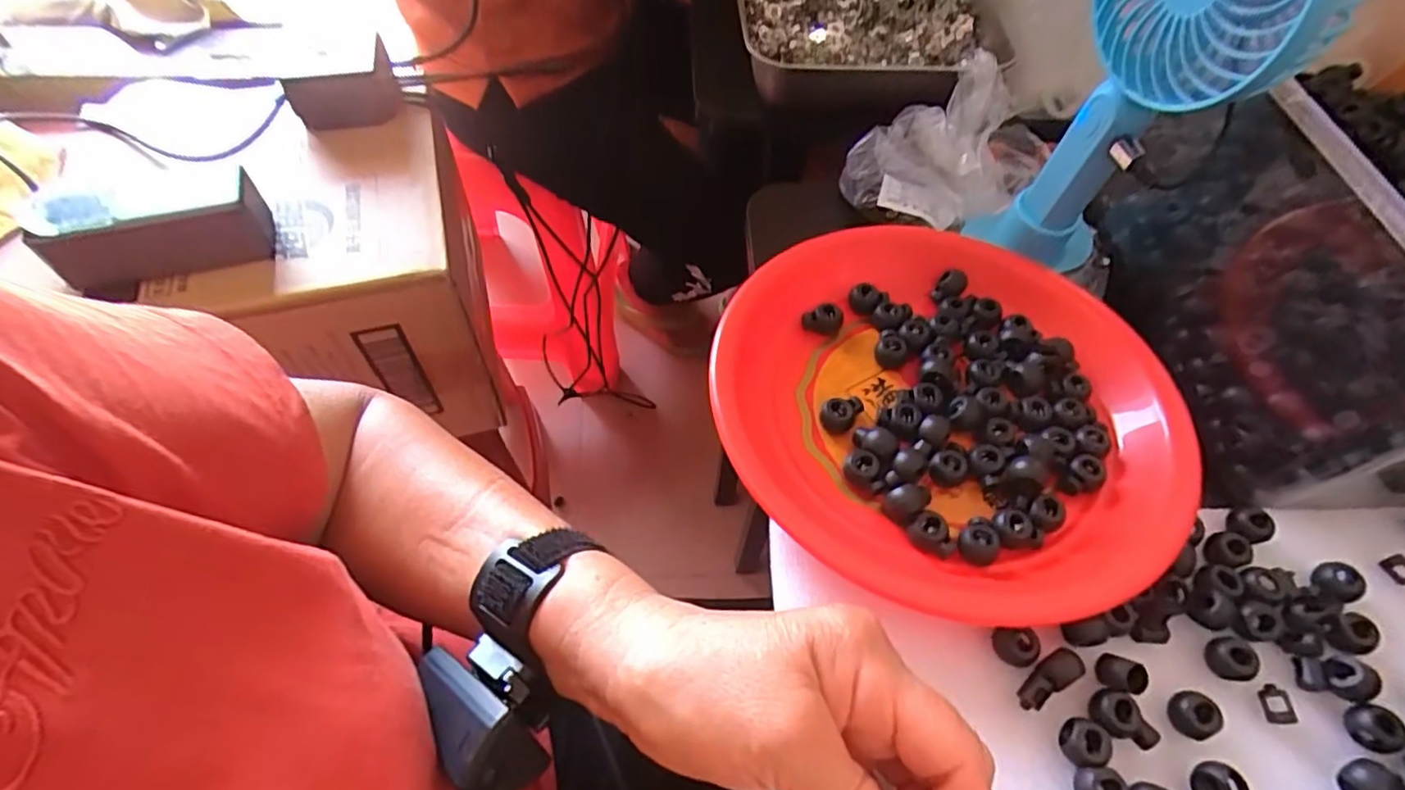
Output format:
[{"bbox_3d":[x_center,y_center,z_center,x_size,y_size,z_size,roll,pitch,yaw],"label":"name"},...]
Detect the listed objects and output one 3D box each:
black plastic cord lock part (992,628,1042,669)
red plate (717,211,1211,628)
[{"bbox_3d":[0.130,0.104,0.271,0.015,0.011,0.014,8,57,3],"label":"black plastic cord lock part"},{"bbox_3d":[0.128,-0.007,0.327,0.219,0.046,0.234,1,57,-2],"label":"red plate"}]

